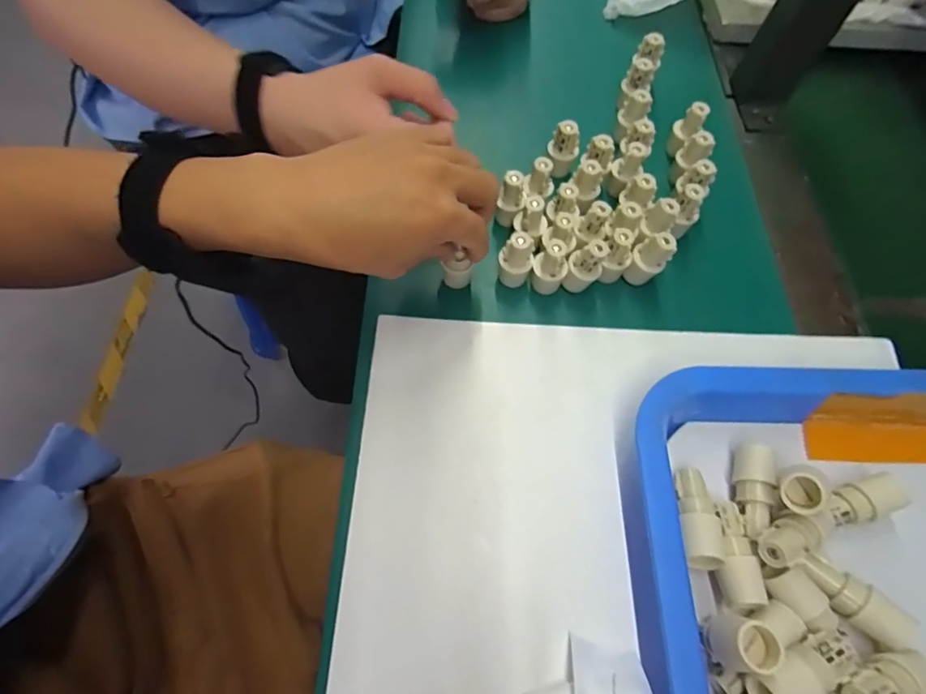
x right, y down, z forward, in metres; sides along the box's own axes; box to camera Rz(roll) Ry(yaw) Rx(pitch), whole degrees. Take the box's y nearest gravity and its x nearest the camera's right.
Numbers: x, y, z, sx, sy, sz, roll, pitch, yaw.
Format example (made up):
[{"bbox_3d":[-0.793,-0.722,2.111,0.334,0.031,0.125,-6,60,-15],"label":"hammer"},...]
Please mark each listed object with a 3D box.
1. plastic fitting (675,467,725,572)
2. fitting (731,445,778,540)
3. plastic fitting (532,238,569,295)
[{"bbox_3d":[0.129,0.093,0.274,0.019,0.022,0.053,8,50,0],"label":"plastic fitting"},{"bbox_3d":[0.166,0.083,0.283,0.020,0.020,0.050,14,64,3],"label":"fitting"},{"bbox_3d":[0.061,-0.055,0.342,0.023,0.044,0.017,16,64,4],"label":"plastic fitting"}]

